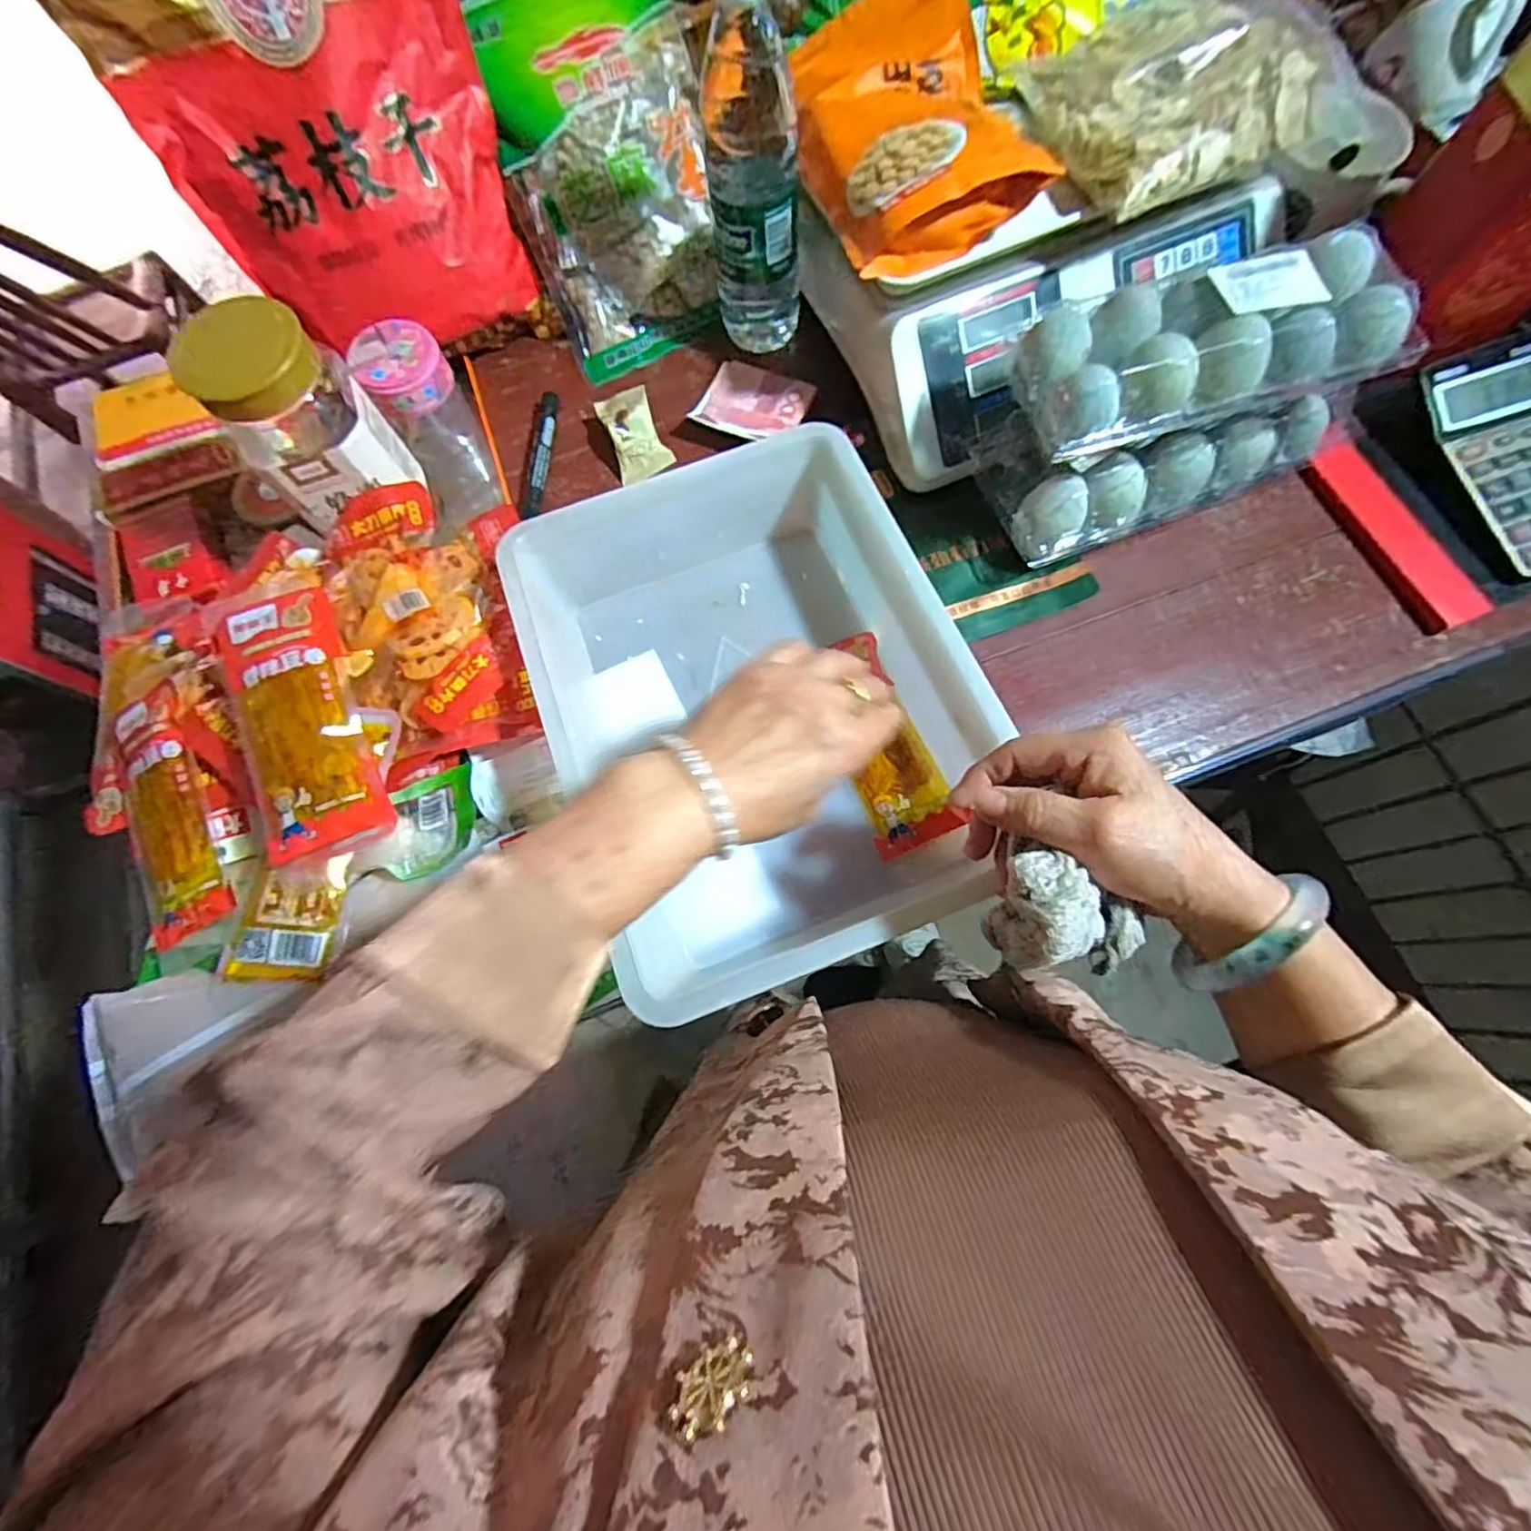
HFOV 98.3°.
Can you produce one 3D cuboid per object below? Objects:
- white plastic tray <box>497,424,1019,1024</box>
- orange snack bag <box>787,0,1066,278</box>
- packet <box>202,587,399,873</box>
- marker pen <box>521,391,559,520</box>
[{"bbox_3d":[-0.009,-0.043,0.432,0.243,0.101,0.338,-21,73,-6],"label":"white plastic tray"},{"bbox_3d":[0.094,-0.438,0.447,0.138,0.046,0.218,-15,73,-4],"label":"orange snack bag"},{"bbox_3d":[-0.275,-0.036,0.386,0.068,0.029,0.184,-25,74,-7],"label":"packet"},{"bbox_3d":[-0.182,-0.255,0.536,0.017,0.013,0.122,2,72,1],"label":"marker pen"}]

